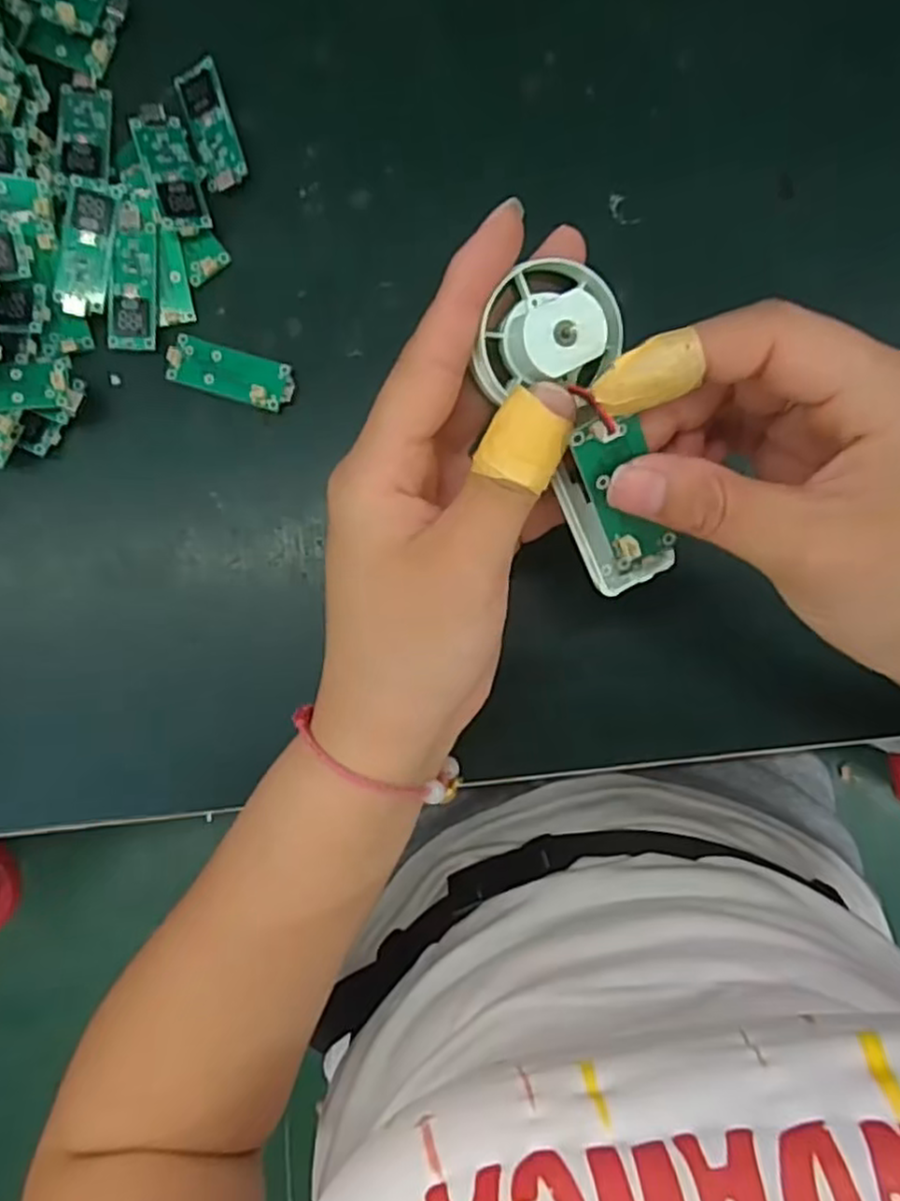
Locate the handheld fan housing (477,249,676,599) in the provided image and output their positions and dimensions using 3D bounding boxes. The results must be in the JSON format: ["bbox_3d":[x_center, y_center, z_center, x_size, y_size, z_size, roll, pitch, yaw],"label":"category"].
[{"bbox_3d":[0.036,-0.039,0.192,0.035,0.020,0.092,-24,122,0],"label":"handheld fan housing"}]

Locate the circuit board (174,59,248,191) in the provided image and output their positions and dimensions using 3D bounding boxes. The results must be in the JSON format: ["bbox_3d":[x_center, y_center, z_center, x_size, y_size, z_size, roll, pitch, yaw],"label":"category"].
[{"bbox_3d":[-0.094,-0.187,0.290,0.018,0.006,0.050,-18,92,8],"label":"circuit board"}]

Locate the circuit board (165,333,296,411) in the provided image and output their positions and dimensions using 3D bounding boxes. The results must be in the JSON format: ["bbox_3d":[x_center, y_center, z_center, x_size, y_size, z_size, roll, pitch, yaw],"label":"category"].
[{"bbox_3d":[-0.087,-0.090,0.291,0.050,0.005,0.019,17,89,1],"label":"circuit board"}]

